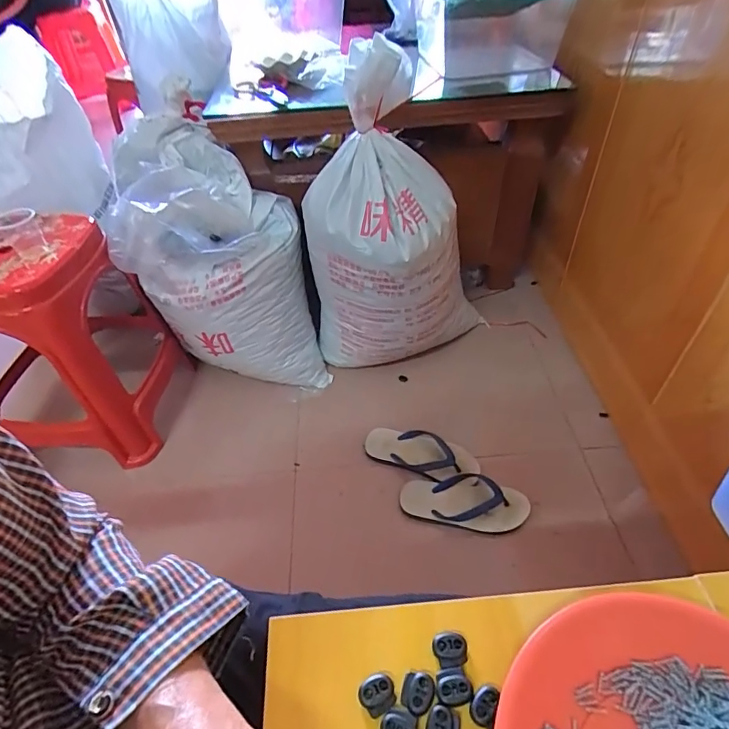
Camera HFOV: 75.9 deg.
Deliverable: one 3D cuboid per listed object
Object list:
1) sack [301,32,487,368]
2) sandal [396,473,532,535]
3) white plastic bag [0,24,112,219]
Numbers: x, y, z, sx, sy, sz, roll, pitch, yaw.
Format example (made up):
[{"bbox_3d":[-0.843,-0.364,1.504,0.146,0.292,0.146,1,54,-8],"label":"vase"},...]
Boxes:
[{"bbox_3d":[0.060,-0.281,0.995,0.312,0.613,0.281,21,51,23],"label":"sack"},{"bbox_3d":[0.190,0.263,0.898,0.240,0.037,0.100,2,46,6],"label":"sandal"},{"bbox_3d":[-0.740,-0.484,0.986,0.264,0.279,0.307,-4,46,0],"label":"white plastic bag"}]

